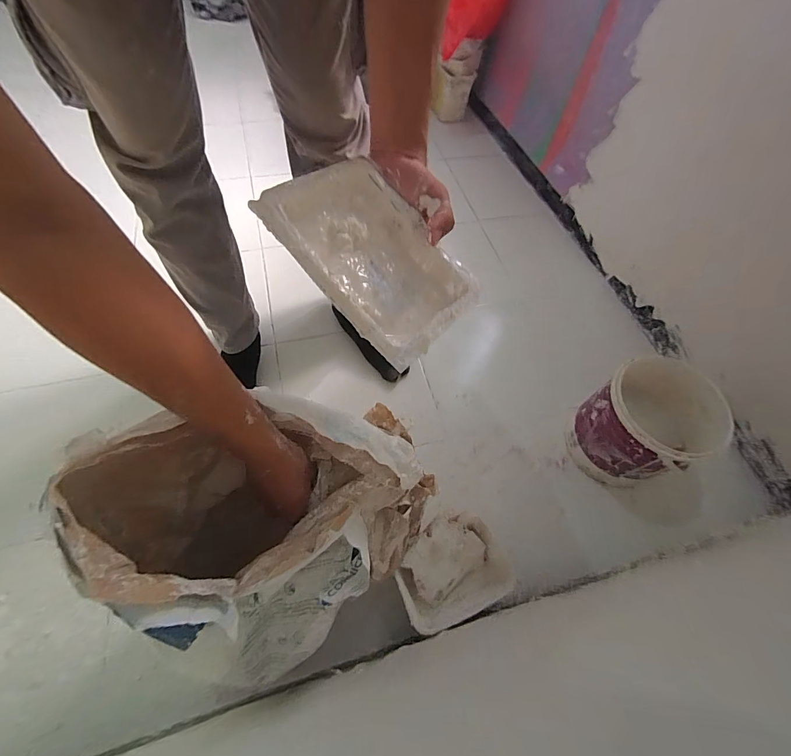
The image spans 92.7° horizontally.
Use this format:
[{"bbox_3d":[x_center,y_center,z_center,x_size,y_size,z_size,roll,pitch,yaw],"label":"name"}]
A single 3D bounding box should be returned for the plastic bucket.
[{"bbox_3d":[0.490,0.104,0.757,0.216,0.210,0.171,-15,65,-14],"label":"plastic bucket"}]

